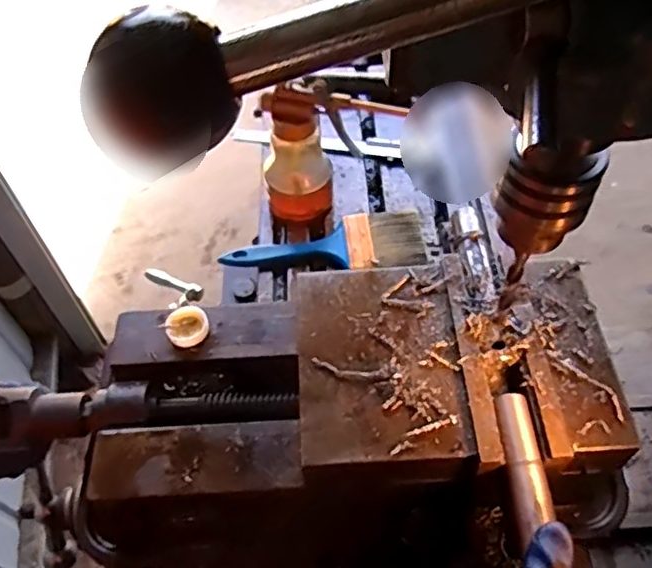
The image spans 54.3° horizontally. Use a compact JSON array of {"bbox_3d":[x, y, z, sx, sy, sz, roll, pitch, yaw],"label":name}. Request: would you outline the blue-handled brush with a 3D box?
[{"bbox_3d":[-0.002,-0.037,0.627,0.194,0.014,0.072,-6,55,-3],"label":"blue-handled brush"}]

